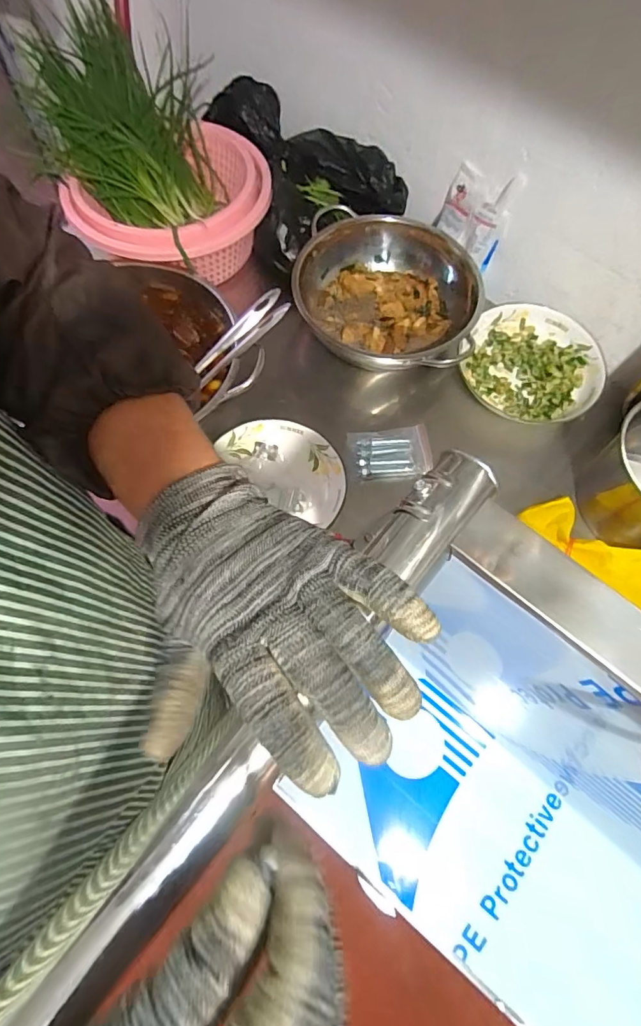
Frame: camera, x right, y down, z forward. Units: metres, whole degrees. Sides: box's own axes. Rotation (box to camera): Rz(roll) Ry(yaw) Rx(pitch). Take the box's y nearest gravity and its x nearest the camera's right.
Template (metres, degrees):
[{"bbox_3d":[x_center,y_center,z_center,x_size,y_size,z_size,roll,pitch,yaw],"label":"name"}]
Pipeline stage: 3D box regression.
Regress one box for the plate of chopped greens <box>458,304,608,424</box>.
[{"bbox_3d":[0.306,-0.215,0.692,0.185,0.028,0.187,1,66,-3],"label":"plate of chopped greens"}]

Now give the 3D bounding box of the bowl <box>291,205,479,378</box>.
[{"bbox_3d":[0.090,-0.317,0.702,0.259,0.087,0.255,1,66,-3],"label":"bowl"}]

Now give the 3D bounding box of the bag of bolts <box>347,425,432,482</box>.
[{"bbox_3d":[0.092,-0.076,0.636,0.105,0.009,0.072,-6,67,-6],"label":"bag of bolts"}]

